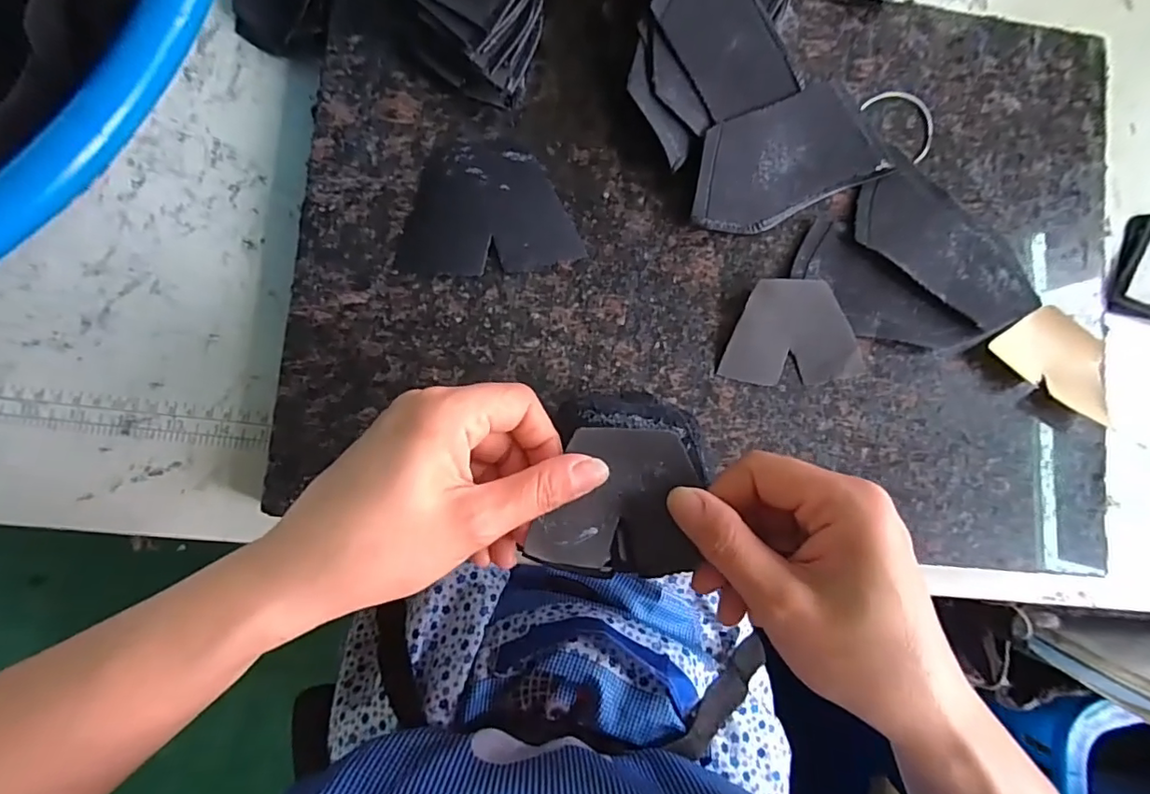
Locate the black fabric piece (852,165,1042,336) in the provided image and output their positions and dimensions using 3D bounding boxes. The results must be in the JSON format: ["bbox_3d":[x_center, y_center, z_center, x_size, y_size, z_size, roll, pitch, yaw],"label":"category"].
[{"bbox_3d":[0.232,-0.090,0.339,0.127,0.009,0.061,36,81,-4],"label":"black fabric piece"}]

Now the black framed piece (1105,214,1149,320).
[{"bbox_3d":[0.422,-0.090,0.381,0.101,0.014,0.080,4,85,-8],"label":"black framed piece"}]

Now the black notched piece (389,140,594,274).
[{"bbox_3d":[-0.048,-0.109,0.313,0.099,0.005,0.076,-1,85,-5],"label":"black notched piece"}]

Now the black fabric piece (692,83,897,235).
[{"bbox_3d":[0.127,-0.142,0.326,0.126,0.007,0.064,-26,105,-10],"label":"black fabric piece"}]

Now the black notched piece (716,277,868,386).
[{"bbox_3d":[0.131,-0.039,0.325,0.084,0.012,0.059,0,85,-9],"label":"black notched piece"}]

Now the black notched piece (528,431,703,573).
[{"bbox_3d":[0.026,0.048,0.249,0.078,0.009,0.067,16,95,-13],"label":"black notched piece"}]

